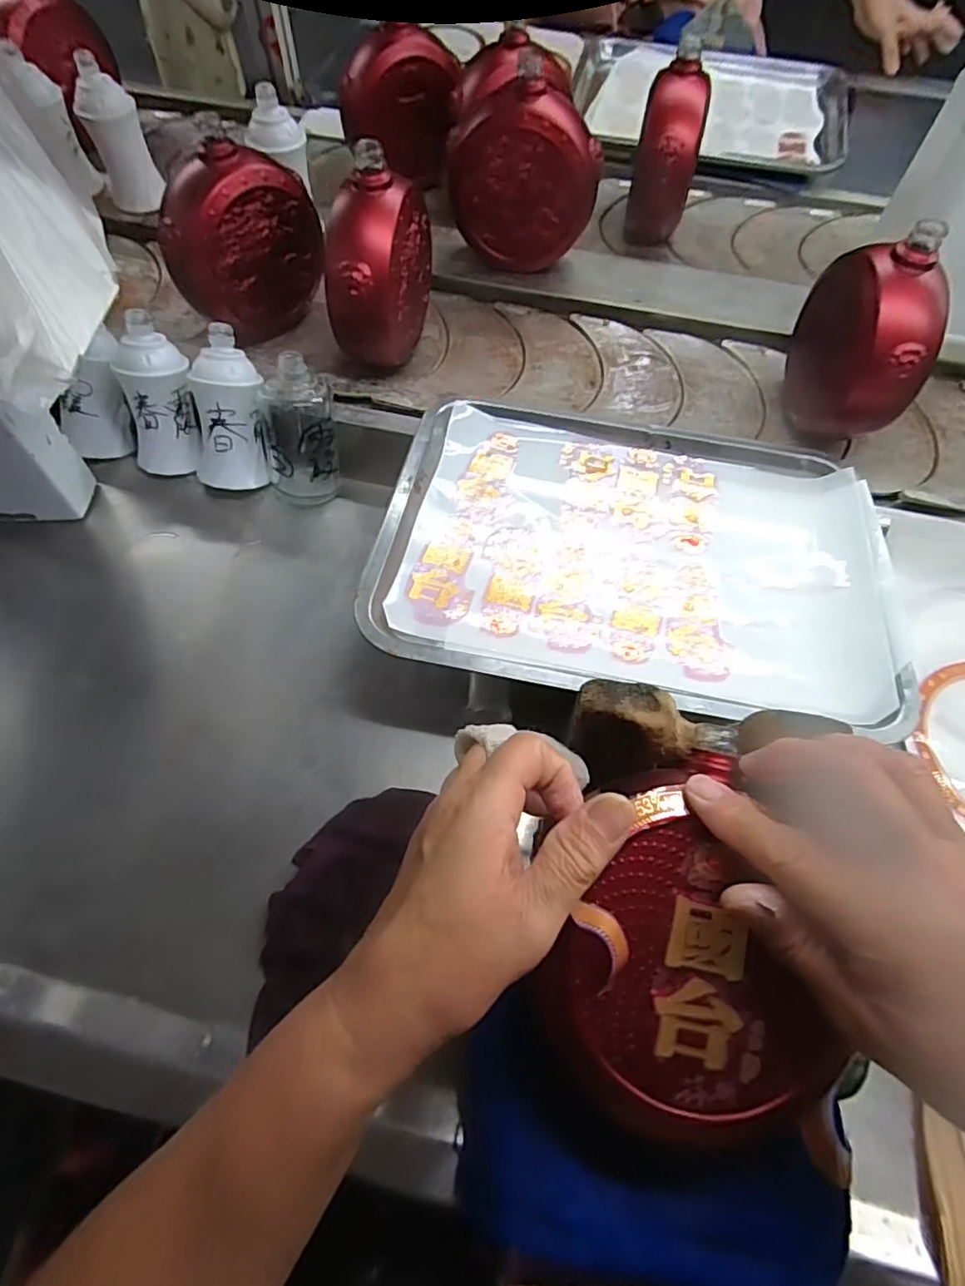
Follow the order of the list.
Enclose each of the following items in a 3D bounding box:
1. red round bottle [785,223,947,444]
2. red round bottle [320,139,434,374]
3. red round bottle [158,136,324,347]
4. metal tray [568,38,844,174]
[{"bbox_3d":[0.303,-0.240,0.483,0.056,0.146,0.131,2,63,-3],"label":"red round bottle"},{"bbox_3d":[-0.086,-0.308,0.505,0.061,0.146,0.125,15,63,4],"label":"red round bottle"},{"bbox_3d":[-0.205,-0.347,0.518,0.053,0.125,0.125,41,68,18],"label":"red round bottle"},{"bbox_3d":[0.295,-0.710,0.787,0.346,0.044,0.243,14,62,6],"label":"metal tray"}]

